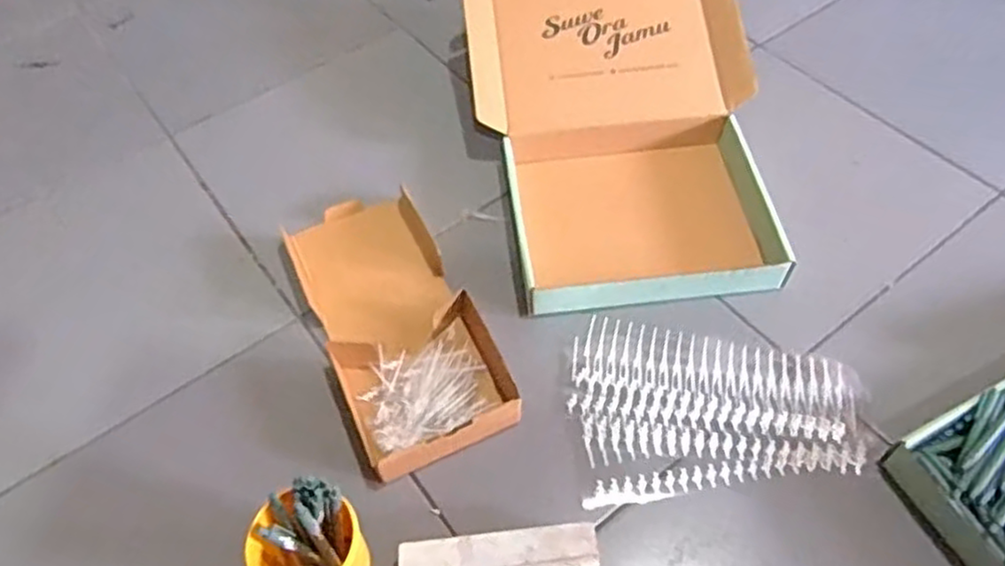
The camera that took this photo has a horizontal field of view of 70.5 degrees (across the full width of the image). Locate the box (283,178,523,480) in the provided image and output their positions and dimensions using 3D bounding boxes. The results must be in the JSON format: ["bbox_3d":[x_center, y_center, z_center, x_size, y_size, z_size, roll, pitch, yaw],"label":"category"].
[{"bbox_3d":[-0.126,0.038,0.825,0.168,0.045,0.366,-23,58,-13],"label":"box"}]

